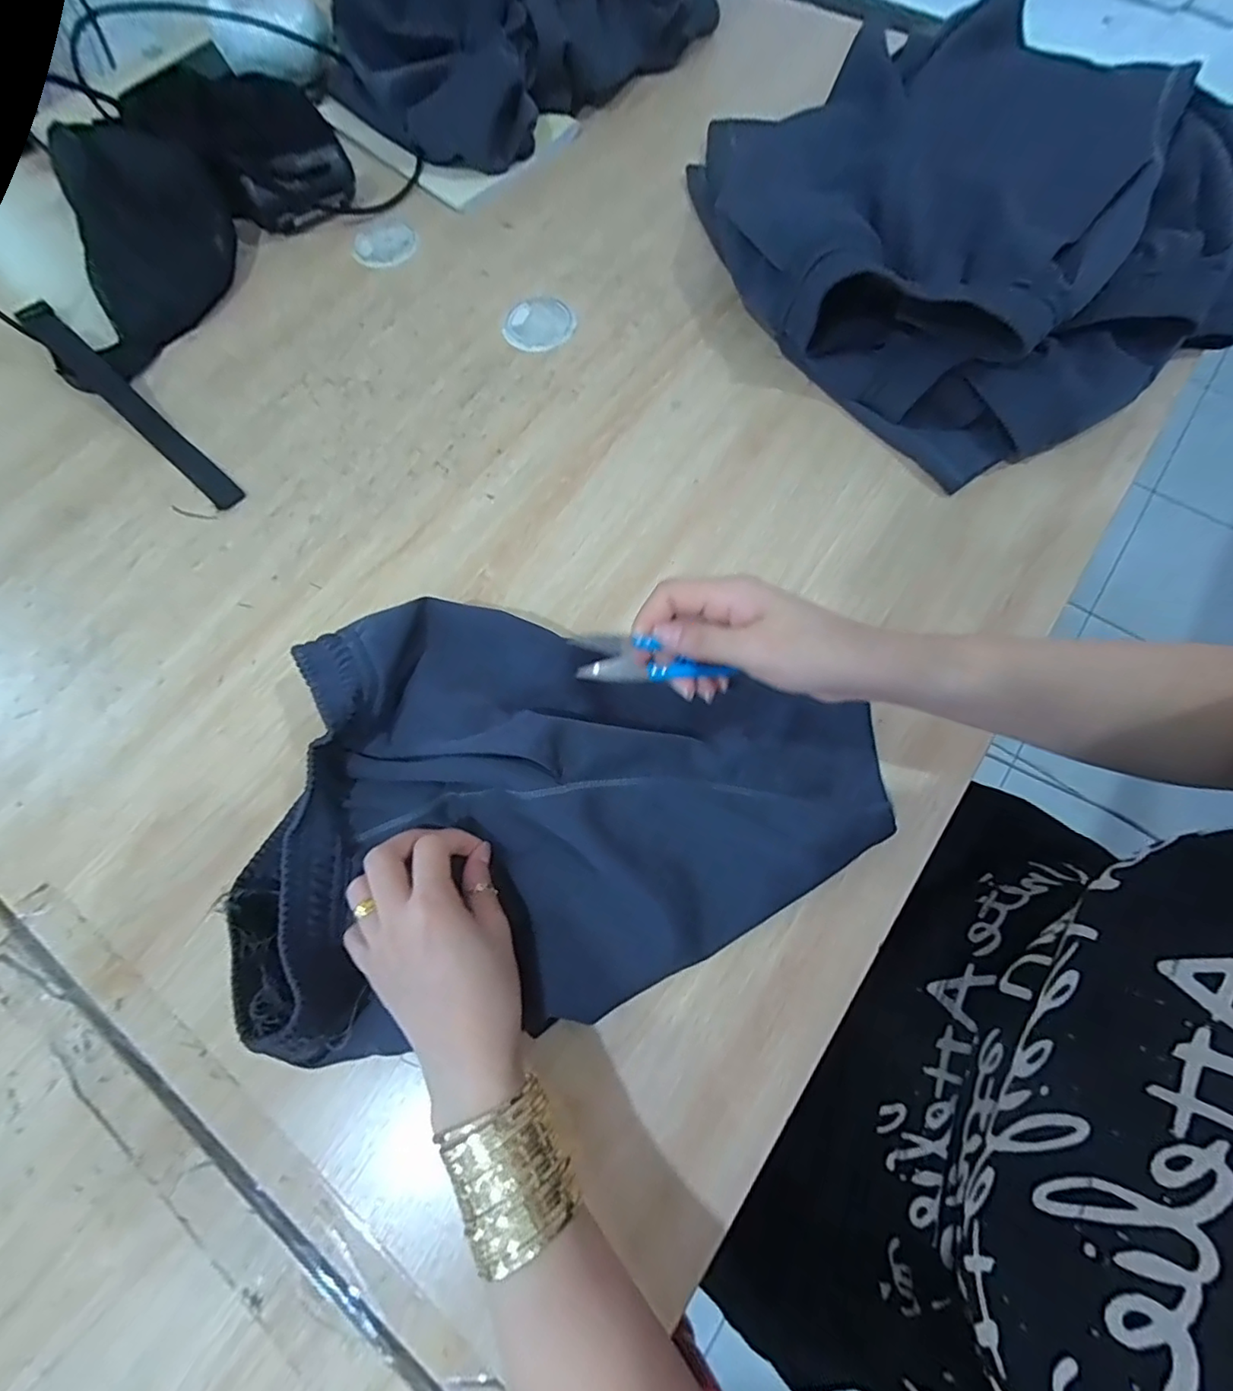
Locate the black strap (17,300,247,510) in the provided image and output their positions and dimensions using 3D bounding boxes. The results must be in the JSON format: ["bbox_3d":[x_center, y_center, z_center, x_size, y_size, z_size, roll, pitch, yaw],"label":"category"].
[{"bbox_3d":[-0.438,-0.267,0.504,0.325,0.033,0.028,41,76,14],"label":"black strap"}]

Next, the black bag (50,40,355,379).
[{"bbox_3d":[-0.405,-0.488,0.558,0.193,0.072,0.335,38,76,14],"label":"black bag"}]

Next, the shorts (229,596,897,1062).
[{"bbox_3d":[-0.028,0.060,0.345,0.369,0.058,0.246,-4,70,0],"label":"shorts"}]

